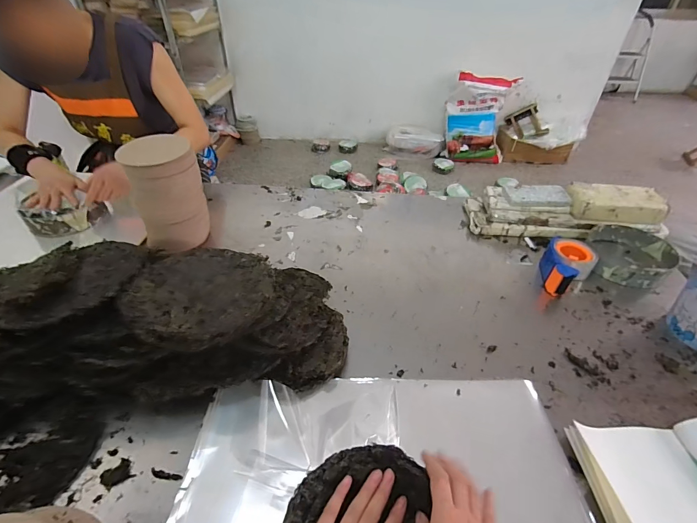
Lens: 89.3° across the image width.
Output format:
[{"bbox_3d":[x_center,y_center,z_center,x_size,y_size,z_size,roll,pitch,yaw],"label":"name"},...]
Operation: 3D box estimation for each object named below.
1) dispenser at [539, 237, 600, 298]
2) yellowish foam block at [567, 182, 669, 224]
[{"bbox_3d":[0.474,0.010,0.774,0.097,0.059,0.154,29,48,29],"label":"dispenser"},{"bbox_3d":[0.657,-0.146,0.874,0.203,0.056,0.101,7,41,8],"label":"yellowish foam block"}]

